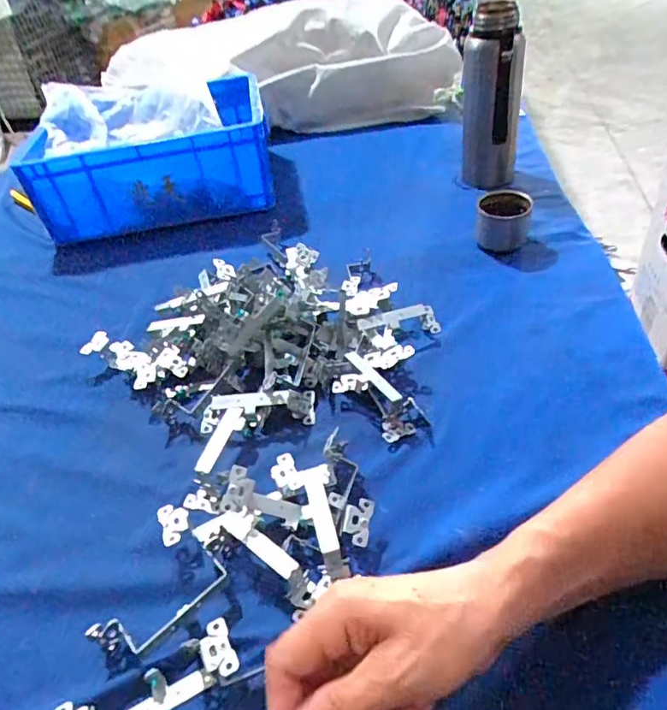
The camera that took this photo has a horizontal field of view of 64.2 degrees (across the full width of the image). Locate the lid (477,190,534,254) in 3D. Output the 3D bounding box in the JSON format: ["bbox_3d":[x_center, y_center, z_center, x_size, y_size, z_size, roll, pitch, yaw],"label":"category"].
[{"bbox_3d":[0.205,-0.163,0.642,0.062,0.056,0.064,6,46,13],"label":"lid"}]

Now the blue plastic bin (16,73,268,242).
[{"bbox_3d":[-0.252,-0.299,0.781,0.314,0.139,0.236,-8,44,0],"label":"blue plastic bin"}]

